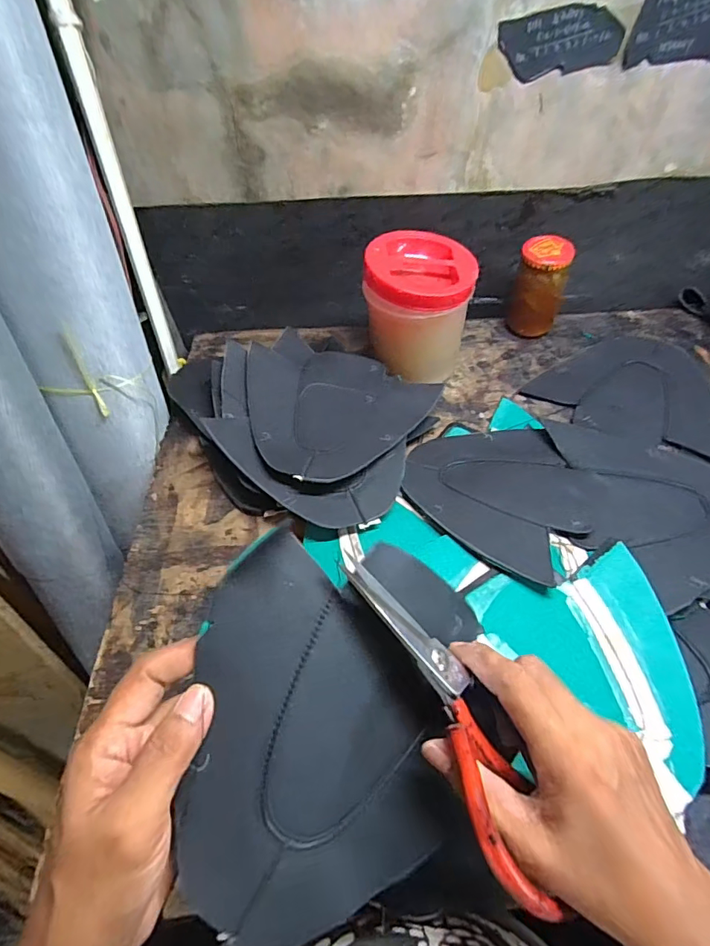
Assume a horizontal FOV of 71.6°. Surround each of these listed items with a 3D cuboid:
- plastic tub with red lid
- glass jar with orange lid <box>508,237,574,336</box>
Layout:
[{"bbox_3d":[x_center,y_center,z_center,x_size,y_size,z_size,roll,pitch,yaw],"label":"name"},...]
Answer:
[{"bbox_3d":[0.073,-0.180,0.575,0.114,0.148,0.106,-2,53,2],"label":"plastic tub with red lid"},{"bbox_3d":[0.233,-0.228,0.624,0.059,0.116,0.061,-2,53,2],"label":"glass jar with orange lid"}]

